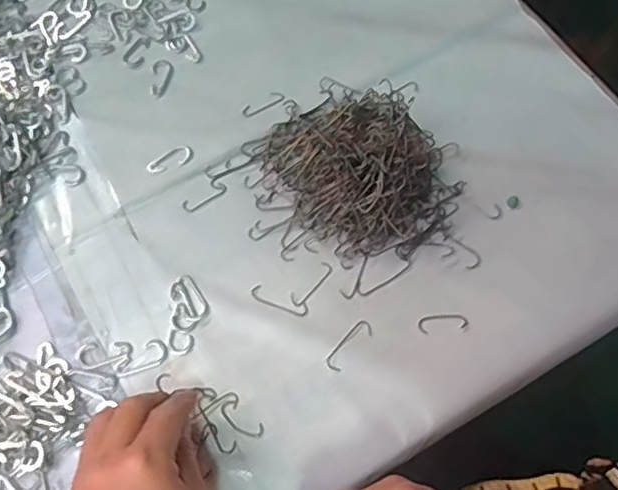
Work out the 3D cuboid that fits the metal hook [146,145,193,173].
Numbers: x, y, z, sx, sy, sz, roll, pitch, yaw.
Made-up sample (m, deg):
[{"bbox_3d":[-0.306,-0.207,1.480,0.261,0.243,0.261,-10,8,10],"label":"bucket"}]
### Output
[{"bbox_3d":[-0.111,-0.068,0.480,0.037,0.004,0.018,-33,69,-12],"label":"metal hook"}]

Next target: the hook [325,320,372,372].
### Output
[{"bbox_3d":[0.028,0.068,0.414,0.013,0.004,0.041,39,73,17],"label":"hook"}]

